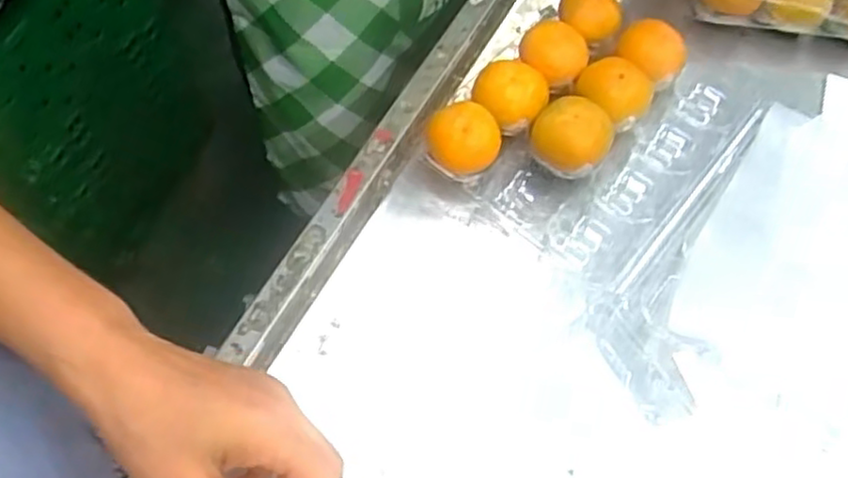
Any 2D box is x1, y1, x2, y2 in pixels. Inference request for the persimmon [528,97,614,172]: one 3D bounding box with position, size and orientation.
[{"bbox_3d":[0.102,-0.071,0.491,0.054,0.041,0.046,26,66,12],"label":"persimmon"}]

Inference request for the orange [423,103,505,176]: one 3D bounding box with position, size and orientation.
[{"bbox_3d":[0.027,-0.066,0.491,0.050,0.037,0.050,3,64,2],"label":"orange"}]

